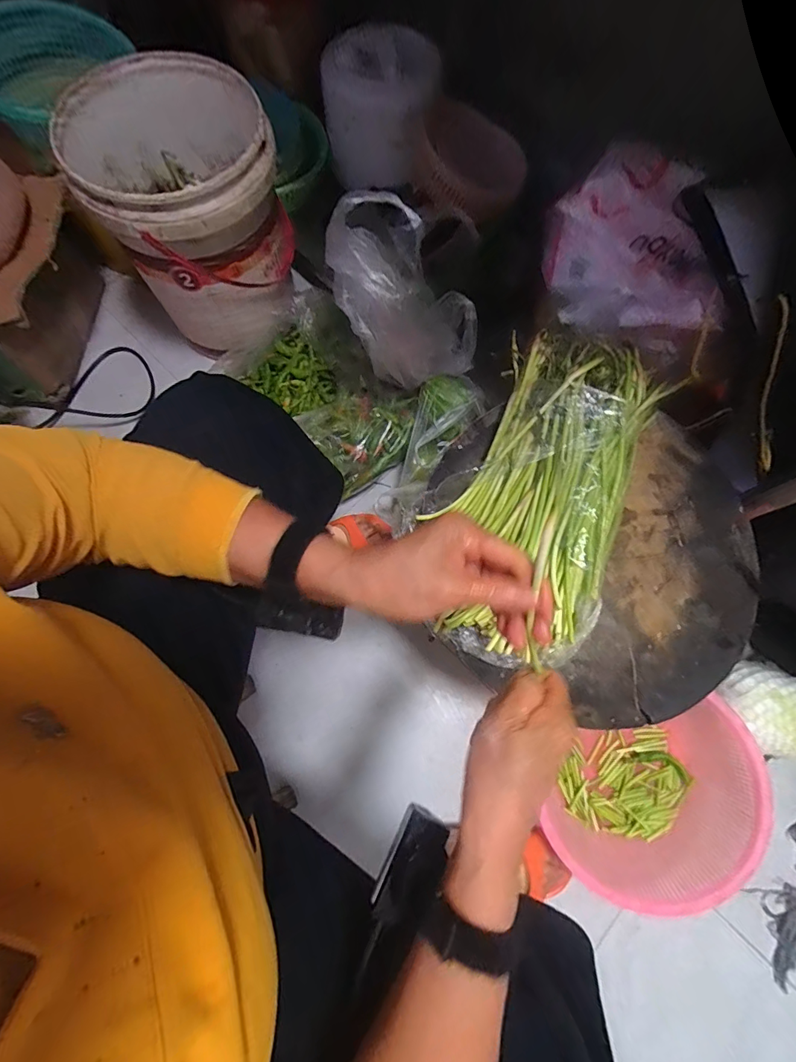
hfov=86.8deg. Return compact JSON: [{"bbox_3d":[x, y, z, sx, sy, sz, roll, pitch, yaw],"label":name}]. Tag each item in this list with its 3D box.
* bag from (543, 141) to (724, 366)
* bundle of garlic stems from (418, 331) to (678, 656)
[{"bbox_3d":[0.306,-0.363,0.548,0.183,0.109,0.221,4,74,-1],"label":"bag"},{"bbox_3d":[0.178,-0.054,0.503,0.201,0.066,0.395,28,75,6],"label":"bundle of garlic stems"}]

